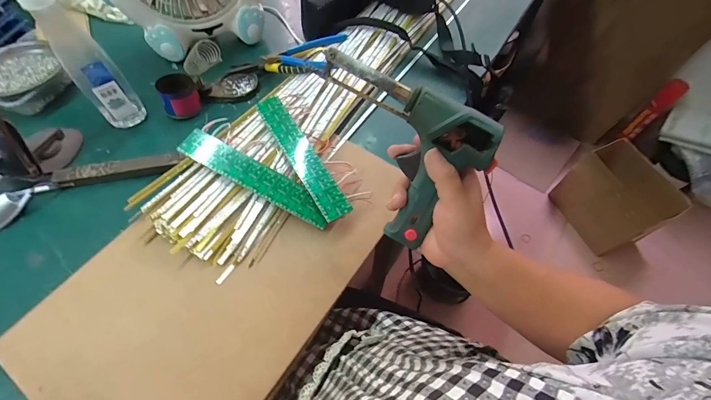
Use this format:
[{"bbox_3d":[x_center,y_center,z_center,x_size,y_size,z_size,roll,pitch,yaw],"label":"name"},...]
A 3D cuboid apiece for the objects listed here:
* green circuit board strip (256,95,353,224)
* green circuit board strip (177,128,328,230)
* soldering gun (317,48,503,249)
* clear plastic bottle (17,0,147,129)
[{"bbox_3d":[-0.071,-0.060,0.435,0.035,0.007,0.202,-28,68,-16],"label":"green circuit board strip"},{"bbox_3d":[-0.122,-0.028,0.418,0.200,0.005,0.036,29,69,2],"label":"green circuit board strip"},{"bbox_3d":[0.062,-0.058,0.315,0.125,0.195,0.035,-17,12,25],"label":"soldering gun"},{"bbox_3d":[-0.345,-0.176,0.430,0.055,0.186,0.053,-39,67,-19],"label":"clear plastic bottle"}]

